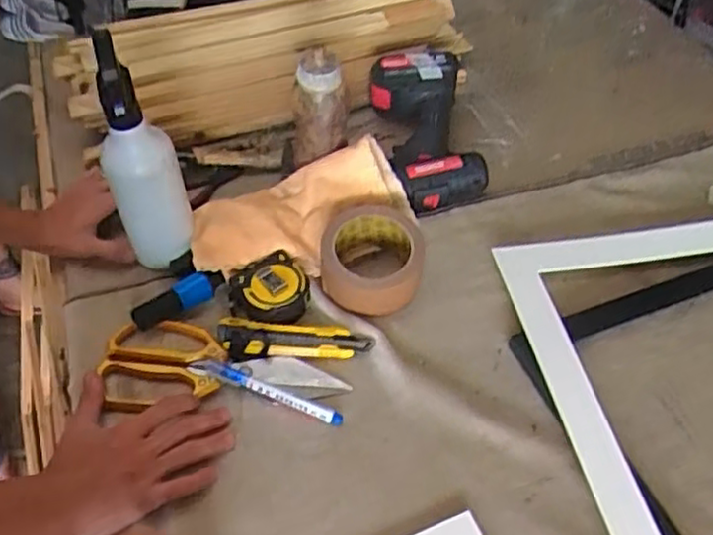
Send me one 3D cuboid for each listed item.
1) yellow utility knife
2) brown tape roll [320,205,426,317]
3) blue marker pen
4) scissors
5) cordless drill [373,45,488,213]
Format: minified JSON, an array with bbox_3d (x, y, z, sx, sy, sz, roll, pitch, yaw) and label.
[{"bbox_3d":[-0.059,0.073,0.671,0.144,0.016,0.041,4,50,3],"label":"yellow utility knife"},{"bbox_3d":[0.016,-0.014,0.717,0.100,0.045,0.100,0,50,0],"label":"brown tape roll"},{"bbox_3d":[-0.082,0.108,0.635,0.146,0.008,0.014,18,52,14],"label":"blue marker pen"},{"bbox_3d":[-0.123,0.088,0.660,0.216,0.013,0.088,-3,50,-3],"label":"scissors"},{"bbox_3d":[0.083,-0.152,0.836,0.109,0.090,0.226,-6,50,-5],"label":"cordless drill"}]

